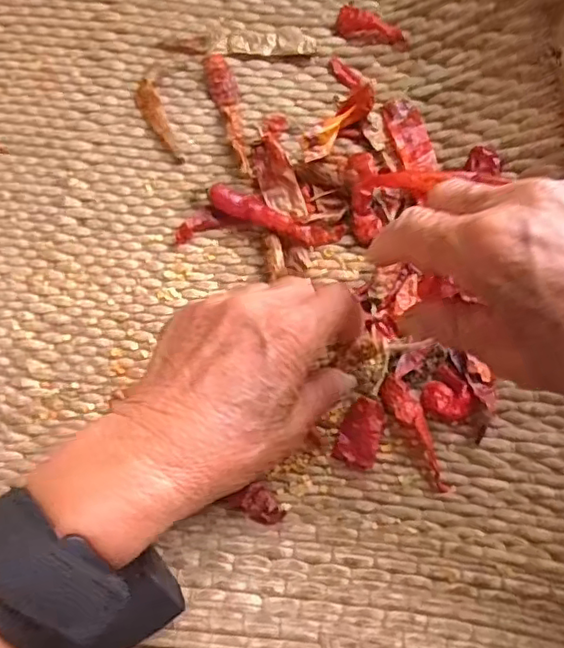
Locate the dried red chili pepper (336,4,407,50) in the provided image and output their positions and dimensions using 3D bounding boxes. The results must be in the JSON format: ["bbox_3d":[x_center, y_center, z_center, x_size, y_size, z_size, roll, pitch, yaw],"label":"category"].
[{"bbox_3d":[0.061,-0.199,0.404,0.050,0.015,0.011,26,71,6],"label":"dried red chili pepper"}]

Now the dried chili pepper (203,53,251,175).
[{"bbox_3d":[-0.030,-0.132,0.375,0.017,0.009,0.089,-17,72,-10],"label":"dried chili pepper"}]

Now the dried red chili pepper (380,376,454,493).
[{"bbox_3d":[0.073,0.055,0.310,0.017,0.010,0.063,-28,74,-13],"label":"dried red chili pepper"}]

